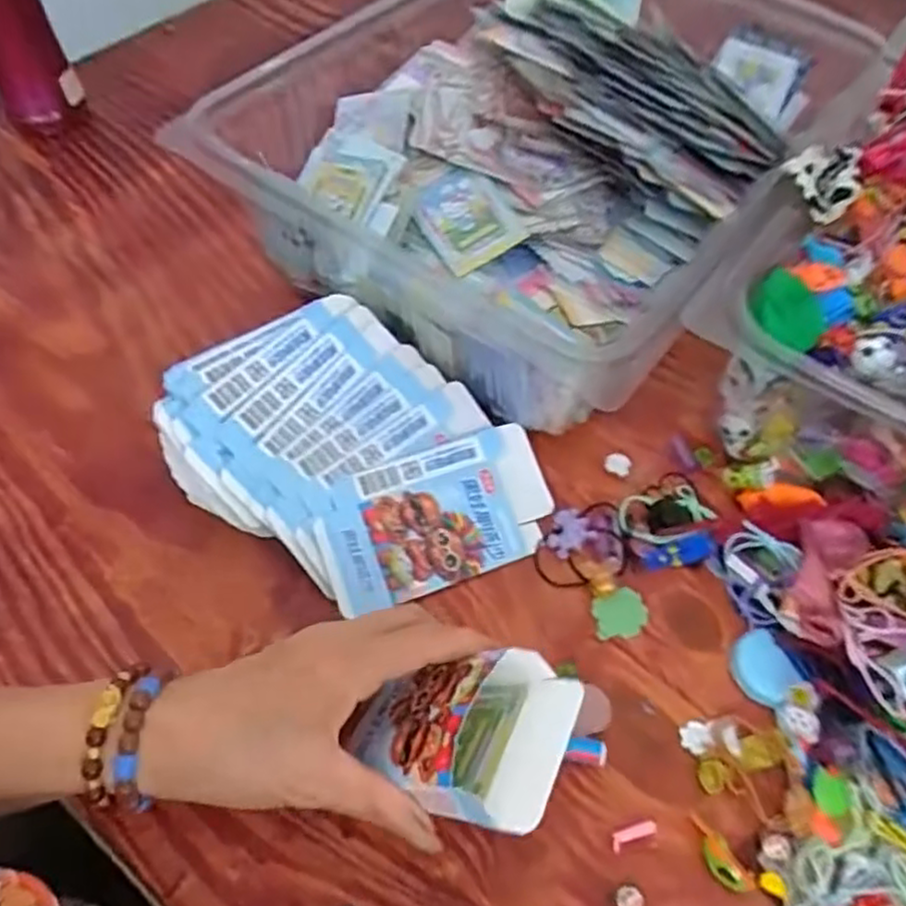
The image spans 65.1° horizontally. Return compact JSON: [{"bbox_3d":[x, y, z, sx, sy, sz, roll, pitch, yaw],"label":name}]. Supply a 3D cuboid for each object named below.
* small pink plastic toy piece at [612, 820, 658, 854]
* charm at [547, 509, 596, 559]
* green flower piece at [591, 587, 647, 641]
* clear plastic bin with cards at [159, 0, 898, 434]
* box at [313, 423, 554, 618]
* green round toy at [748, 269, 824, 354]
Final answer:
[{"bbox_3d":[0.091,0.193,0.358,0.025,0.004,0.008,-24,60,-1],"label":"small pink plastic toy piece"},{"bbox_3d":[0.072,0.051,0.445,0.031,0.004,0.028,-41,52,-14],"label":"charm"},{"bbox_3d":[0.099,0.096,0.421,0.033,0.004,0.027,-15,59,-11],"label":"green flower piece"},{"bbox_3d":[0.081,-0.236,0.559,0.345,0.129,0.466,36,63,19],"label":"clear plastic bin with cards"},{"bbox_3d":[-0.008,0.039,0.437,0.145,0.008,0.084,-18,78,-17],"label":"box"},{"bbox_3d":[0.186,-0.079,0.395,0.042,0.015,0.033,38,64,21],"label":"green round toy"}]

